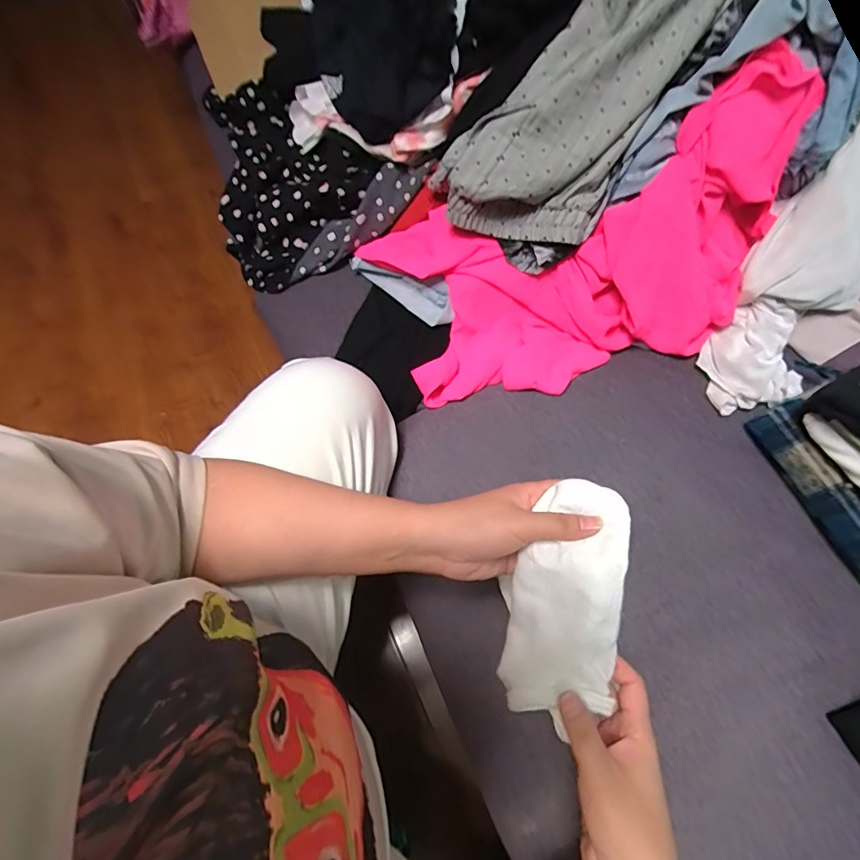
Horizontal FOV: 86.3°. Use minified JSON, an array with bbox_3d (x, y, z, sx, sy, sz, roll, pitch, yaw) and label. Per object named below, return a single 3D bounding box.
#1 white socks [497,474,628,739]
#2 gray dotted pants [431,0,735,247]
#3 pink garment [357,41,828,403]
[{"bbox_3d":[0.110,0.135,0.357,0.089,0.039,0.181,14,95,7],"label":"white socks"},{"bbox_3d":[0.173,-0.404,0.527,0.204,0.113,0.398,46,110,18],"label":"gray dotted pants"},{"bbox_3d":[0.169,-0.223,0.577,0.499,0.273,0.252,-5,66,-1],"label":"pink garment"}]

